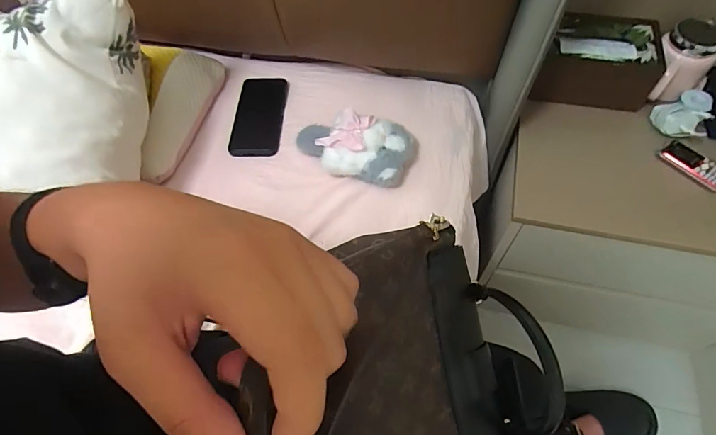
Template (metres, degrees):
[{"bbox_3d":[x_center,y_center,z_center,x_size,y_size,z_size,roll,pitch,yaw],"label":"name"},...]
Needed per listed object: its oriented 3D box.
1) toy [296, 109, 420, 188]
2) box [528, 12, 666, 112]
[{"bbox_3d":[-0.005,-0.110,0.616,0.176,0.066,0.093,17,63,13],"label":"toy"},{"bbox_3d":[0.425,-0.281,0.740,0.185,0.088,0.131,11,62,10],"label":"box"}]

